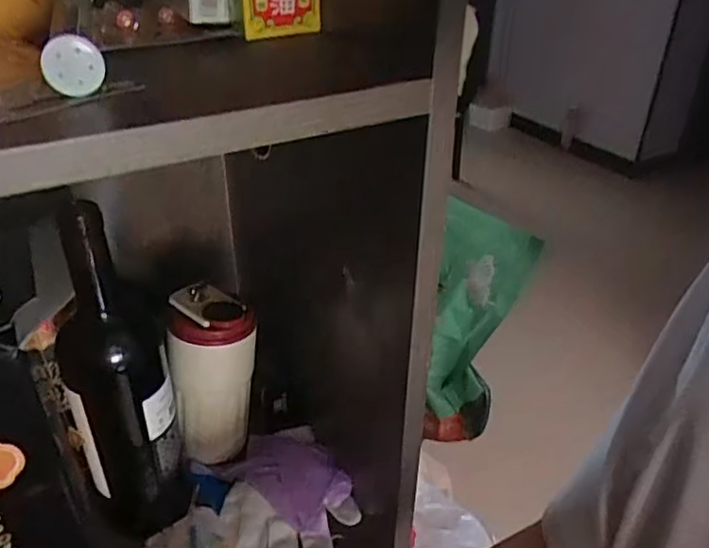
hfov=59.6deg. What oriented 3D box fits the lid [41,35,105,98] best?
[{"bbox_3d":[-0.118,-0.087,0.260,0.024,0.023,0.006,0,33,-2],"label":"lid"}]

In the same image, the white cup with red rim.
[{"bbox_3d":[-0.125,0.089,0.563,0.073,0.141,0.075,-5,33,-10],"label":"white cup with red rim"}]

